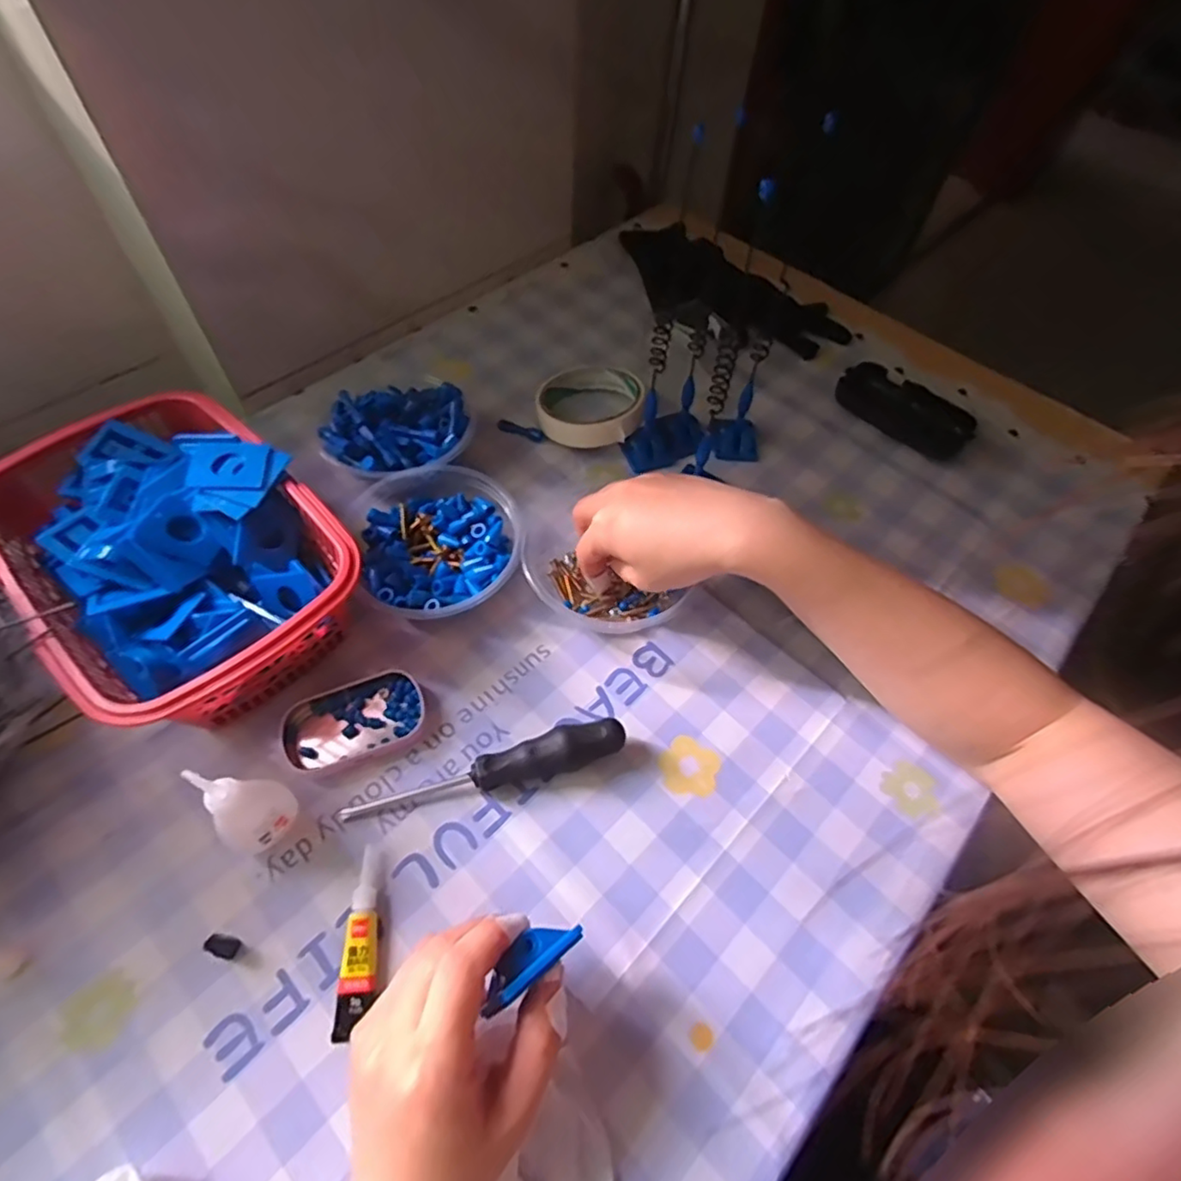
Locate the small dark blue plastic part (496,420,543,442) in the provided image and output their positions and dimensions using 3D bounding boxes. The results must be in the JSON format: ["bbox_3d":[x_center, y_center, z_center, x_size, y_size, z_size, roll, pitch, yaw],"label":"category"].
[{"bbox_3d":[-0.056,-0.130,0.503,0.043,0.006,0.011,25,60,11],"label":"small dark blue plastic part"}]

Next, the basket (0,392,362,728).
[{"bbox_3d":[-0.244,-0.019,0.373,0.197,0.080,0.148,38,64,18],"label":"basket"}]

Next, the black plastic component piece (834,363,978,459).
[{"bbox_3d":[0.262,-0.150,0.523,0.109,0.025,0.045,34,62,16],"label":"black plastic component piece"}]

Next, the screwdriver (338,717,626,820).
[{"bbox_3d":[-0.058,0.101,0.350,0.157,0.026,0.022,-12,60,-11],"label":"screwdriver"}]

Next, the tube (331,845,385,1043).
[{"bbox_3d":[-0.112,0.173,0.310,0.017,0.012,0.082,1,59,-4],"label":"tube"}]

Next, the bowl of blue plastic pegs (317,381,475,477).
[{"bbox_3d":[-0.139,-0.111,0.461,0.101,0.048,0.092,2,57,-3],"label":"bowl of blue plastic pegs"}]

